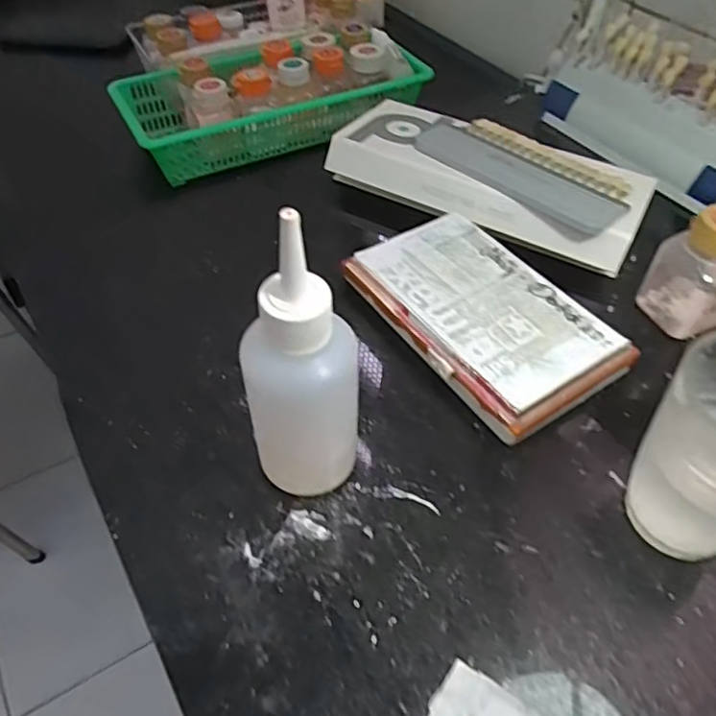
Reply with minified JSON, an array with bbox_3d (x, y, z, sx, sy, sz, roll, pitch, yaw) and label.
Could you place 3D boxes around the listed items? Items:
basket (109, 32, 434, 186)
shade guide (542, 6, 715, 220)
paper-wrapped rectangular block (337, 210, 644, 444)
[{"bbox_3d":[-0.087,-0.266,0.611,0.280,0.068,0.131,-22,54,-19],"label":"basket"},{"bbox_3d":[0.218,-0.190,0.463,0.059,0.080,0.175,-21,53,-17],"label":"shade guide"},{"bbox_3d":[0.070,-0.026,0.356,0.092,0.022,0.148,-27,55,-21],"label":"paper-wrapped rectangular block"}]

